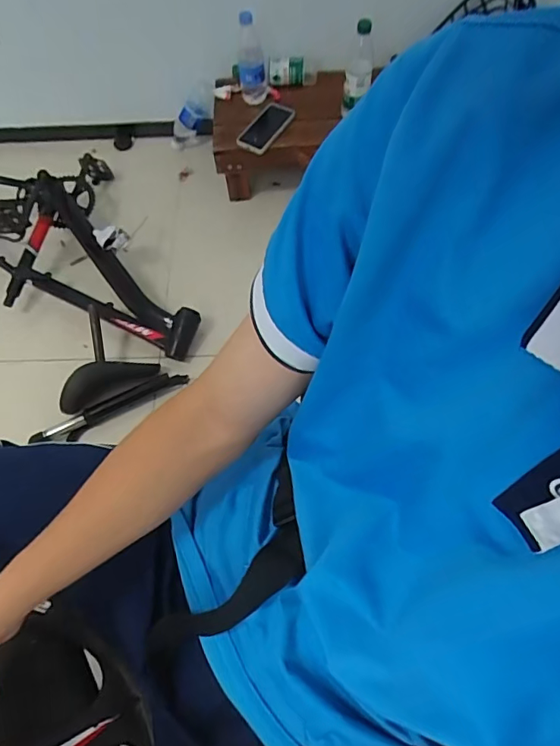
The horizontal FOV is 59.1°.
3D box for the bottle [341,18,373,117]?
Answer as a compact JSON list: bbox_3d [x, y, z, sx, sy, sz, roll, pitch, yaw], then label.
[{"bbox_3d":[0.194,-0.745,1.209,0.063,0.207,0.077,9,63,7],"label":"bottle"}]

